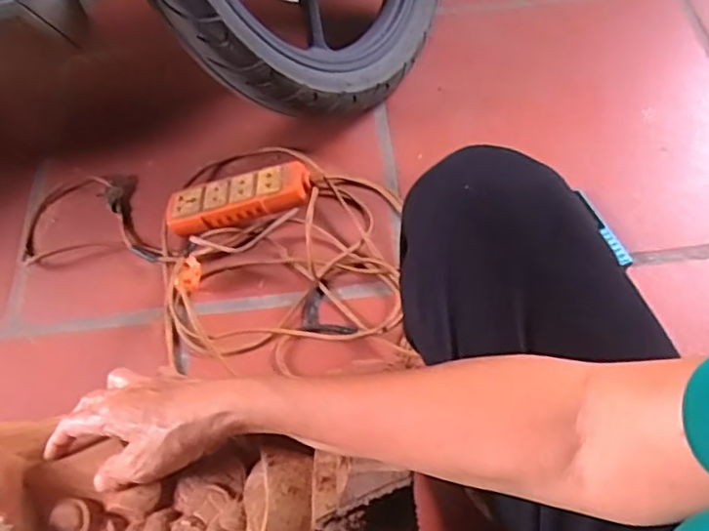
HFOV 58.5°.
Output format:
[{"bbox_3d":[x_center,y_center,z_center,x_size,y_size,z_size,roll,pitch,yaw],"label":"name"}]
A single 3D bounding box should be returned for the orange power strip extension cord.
[{"bbox_3d":[-0.200,-0.038,0.815,0.487,0.083,0.330,3,60,6],"label":"orange power strip extension cord"}]

